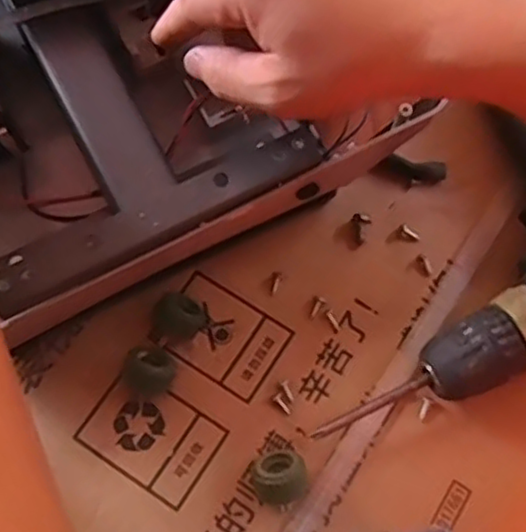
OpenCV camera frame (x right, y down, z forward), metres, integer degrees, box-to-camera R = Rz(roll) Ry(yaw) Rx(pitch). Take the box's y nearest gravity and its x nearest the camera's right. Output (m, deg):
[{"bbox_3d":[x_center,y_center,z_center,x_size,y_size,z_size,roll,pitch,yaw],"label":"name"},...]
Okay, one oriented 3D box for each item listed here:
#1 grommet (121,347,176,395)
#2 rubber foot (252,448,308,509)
[{"bbox_3d":[-0.062,0.057,0.375,0.026,0.021,0.025,0,73,0],"label":"grommet"},{"bbox_3d":[0.009,0.109,0.356,0.026,0.025,0.028,0,73,0],"label":"rubber foot"}]

